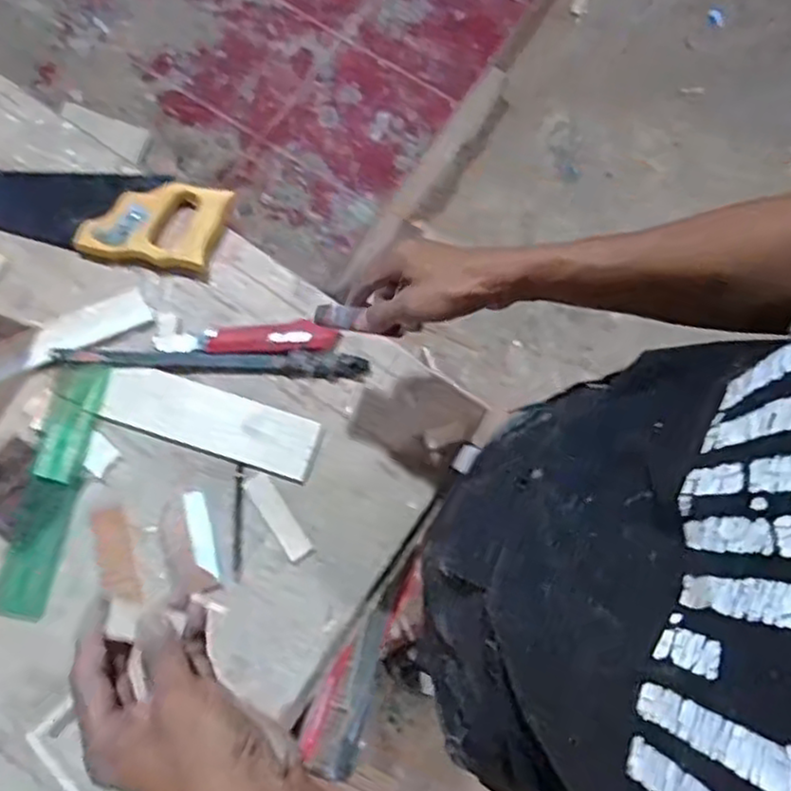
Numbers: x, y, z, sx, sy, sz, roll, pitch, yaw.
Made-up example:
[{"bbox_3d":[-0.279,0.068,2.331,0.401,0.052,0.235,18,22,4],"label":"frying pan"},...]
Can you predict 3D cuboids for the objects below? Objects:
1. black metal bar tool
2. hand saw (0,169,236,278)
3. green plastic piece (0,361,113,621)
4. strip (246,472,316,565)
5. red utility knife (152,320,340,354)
[{"bbox_3d":[-0.185,-0.034,0.712,0.310,0.015,0.023,2,76,-1],"label":"black metal bar tool"},{"bbox_3d":[-0.385,-0.207,0.757,0.395,0.027,0.099,10,76,1],"label":"hand saw"},{"bbox_3d":[-0.327,0.084,0.672,0.045,0.010,0.242,10,76,1],"label":"green plastic piece"},{"bbox_3d":[-0.114,0.118,0.681,0.026,0.004,0.094,-34,79,-9],"label":"strip"},{"bbox_3d":[-0.152,-0.058,0.720,0.182,0.016,0.033,-1,76,-2],"label":"red utility knife"}]

